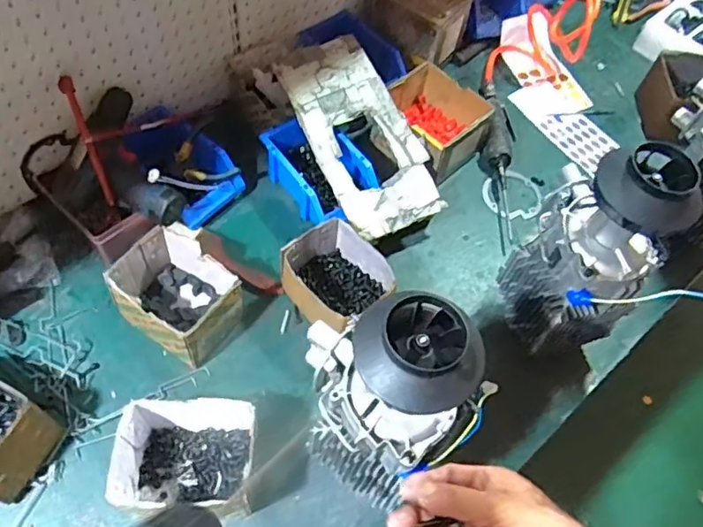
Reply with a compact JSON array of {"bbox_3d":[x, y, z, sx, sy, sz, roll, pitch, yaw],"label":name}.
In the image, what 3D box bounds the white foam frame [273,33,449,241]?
[{"bbox_3d":[0.015,-0.191,0.880,0.157,0.029,0.303,-24,84,-17],"label":"white foam frame"}]

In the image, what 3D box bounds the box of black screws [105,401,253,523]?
[{"bbox_3d":[-0.182,0.226,0.671,0.145,0.098,0.116,4,57,-2],"label":"box of black screws"}]

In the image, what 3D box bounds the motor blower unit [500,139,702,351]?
[{"bbox_3d":[0.273,-0.003,0.700,0.147,0.307,0.116,34,61,17],"label":"motor blower unit"}]

